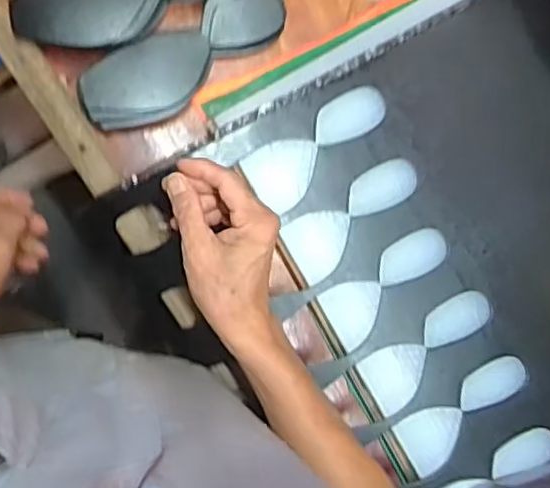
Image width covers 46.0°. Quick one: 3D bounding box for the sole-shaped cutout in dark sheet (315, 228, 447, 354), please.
[{"bbox_3d":[0.100,0.033,0.600,0.133,0.004,0.056,-44,97,-4],"label":"sole-shaped cutout in dark sheet"}]

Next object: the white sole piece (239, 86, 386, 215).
[{"bbox_3d":[0.037,-0.096,0.591,0.141,0.006,0.058,-44,98,-2],"label":"white sole piece"}]

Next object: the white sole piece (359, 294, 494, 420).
[{"bbox_3d":[0.144,0.097,0.608,0.138,0.006,0.055,-38,97,-4],"label":"white sole piece"}]

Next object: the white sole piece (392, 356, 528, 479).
[{"bbox_3d":[0.177,0.157,0.612,0.139,0.006,0.056,-43,97,-4],"label":"white sole piece"}]

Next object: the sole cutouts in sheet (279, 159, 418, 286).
[{"bbox_3d":[0.073,-0.026,0.597,0.138,0.009,0.056,-36,97,-5],"label":"sole cutouts in sheet"}]

